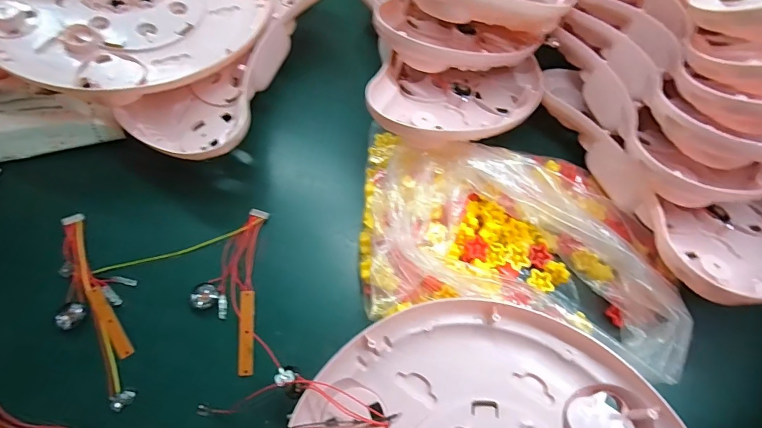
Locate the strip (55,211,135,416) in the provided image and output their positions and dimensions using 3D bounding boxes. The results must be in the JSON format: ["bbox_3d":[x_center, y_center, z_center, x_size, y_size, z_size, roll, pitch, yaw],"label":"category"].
[{"bbox_3d":[-0.284,0.088,0.416,0.062,0.013,0.211,-19,66,-12],"label":"strip"}]

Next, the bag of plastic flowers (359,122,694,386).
[{"bbox_3d":[0.139,0.023,0.432,0.312,0.075,0.217,13,63,3],"label":"bag of plastic flowers"}]

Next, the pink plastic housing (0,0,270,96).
[{"bbox_3d":[-0.281,-0.238,0.491,0.330,0.052,0.219,-27,82,-24],"label":"pink plastic housing"}]

